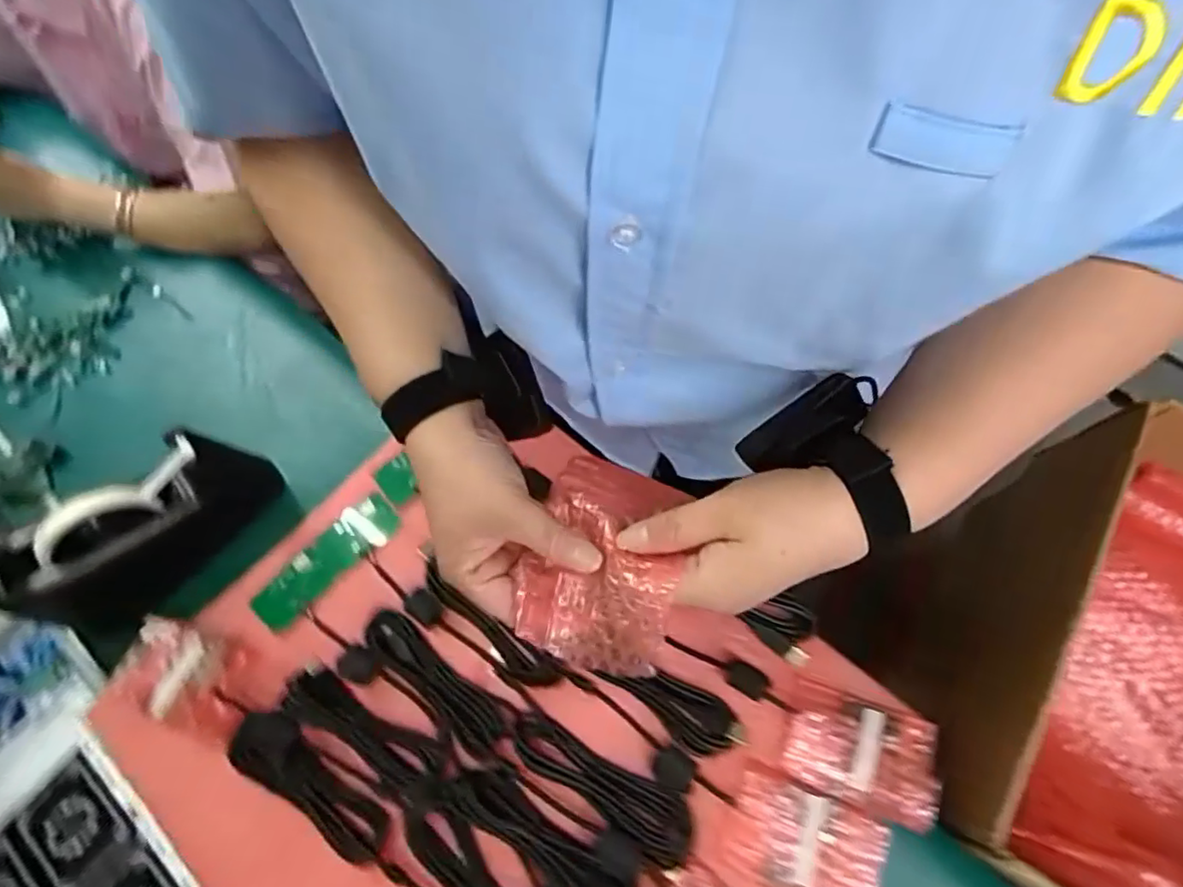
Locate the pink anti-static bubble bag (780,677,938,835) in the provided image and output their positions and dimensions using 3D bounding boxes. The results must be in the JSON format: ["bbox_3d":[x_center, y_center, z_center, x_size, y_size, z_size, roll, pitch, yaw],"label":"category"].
[{"bbox_3d":[0.196,0.224,0.441,0.098,0.027,0.073,19,71,10],"label":"pink anti-static bubble bag"}]

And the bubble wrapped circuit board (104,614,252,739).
[{"bbox_3d":[-0.328,0.184,0.480,0.106,0.023,0.065,16,70,9],"label":"bubble wrapped circuit board"}]

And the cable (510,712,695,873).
[{"bbox_3d":[0.006,0.255,0.450,0.146,0.016,0.042,27,72,13],"label":"cable"}]

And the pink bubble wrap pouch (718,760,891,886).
[{"bbox_3d":[0.147,0.281,0.423,0.099,0.023,0.069,22,71,11],"label":"pink bubble wrap pouch"}]

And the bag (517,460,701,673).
[{"bbox_3d":[0.007,0.059,0.325,0.085,0.033,0.112,8,64,21],"label":"bag"}]

